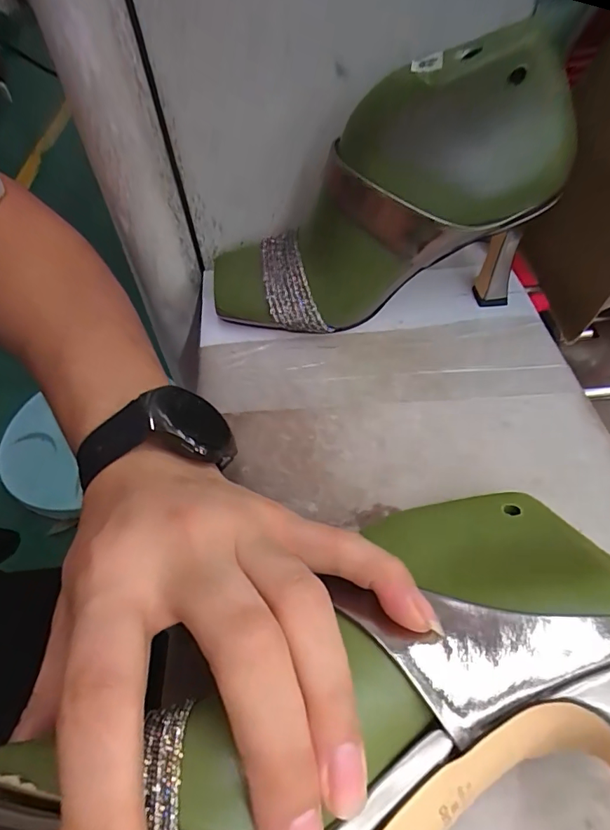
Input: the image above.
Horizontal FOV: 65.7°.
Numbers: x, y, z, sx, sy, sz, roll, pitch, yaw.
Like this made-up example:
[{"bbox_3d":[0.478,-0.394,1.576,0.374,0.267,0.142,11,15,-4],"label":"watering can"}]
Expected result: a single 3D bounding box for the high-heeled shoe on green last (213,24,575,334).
[{"bbox_3d":[0.039,-0.126,0.296,0.217,0.152,0.068,-3,51,3],"label":"high-heeled shoe on green last"}]

